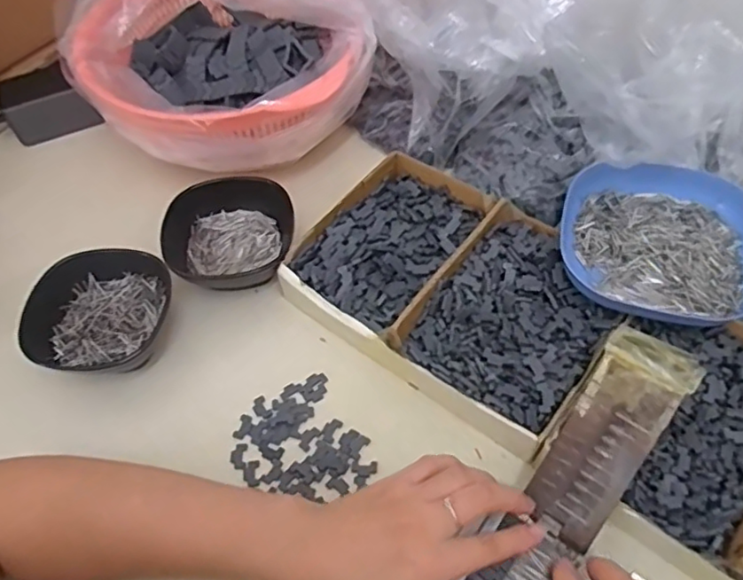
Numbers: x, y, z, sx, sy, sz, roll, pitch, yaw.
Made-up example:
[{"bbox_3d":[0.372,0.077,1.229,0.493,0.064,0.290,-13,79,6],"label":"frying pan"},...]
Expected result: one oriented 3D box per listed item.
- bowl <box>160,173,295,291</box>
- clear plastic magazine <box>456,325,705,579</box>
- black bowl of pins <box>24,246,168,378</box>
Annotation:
[{"bbox_3d":[-0.122,-0.045,0.523,0.110,0.046,0.108,-9,55,-3],"label":"bowl"},{"bbox_3d":[0.117,0.131,0.368,0.056,0.029,0.225,29,82,21],"label":"clear plastic magazine"},{"bbox_3d":[-0.214,0.022,0.484,0.101,0.047,0.105,-1,55,2],"label":"black bowl of pins"}]

